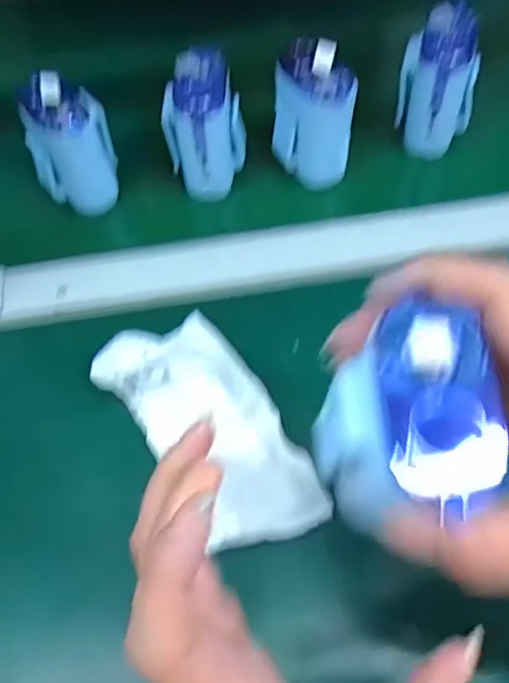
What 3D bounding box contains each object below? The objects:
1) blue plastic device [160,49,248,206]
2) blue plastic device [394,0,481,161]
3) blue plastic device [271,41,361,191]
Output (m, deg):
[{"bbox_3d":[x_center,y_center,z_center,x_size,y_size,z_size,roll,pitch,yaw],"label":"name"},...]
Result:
[{"bbox_3d":[-0.037,-0.159,0.427,0.057,0.086,0.055,-8,60,-1],"label":"blue plastic device"},{"bbox_3d":[0.136,-0.190,0.433,0.060,0.081,0.050,14,62,12],"label":"blue plastic device"},{"bbox_3d":[0.045,-0.169,0.429,0.059,0.096,0.044,14,62,12],"label":"blue plastic device"}]

